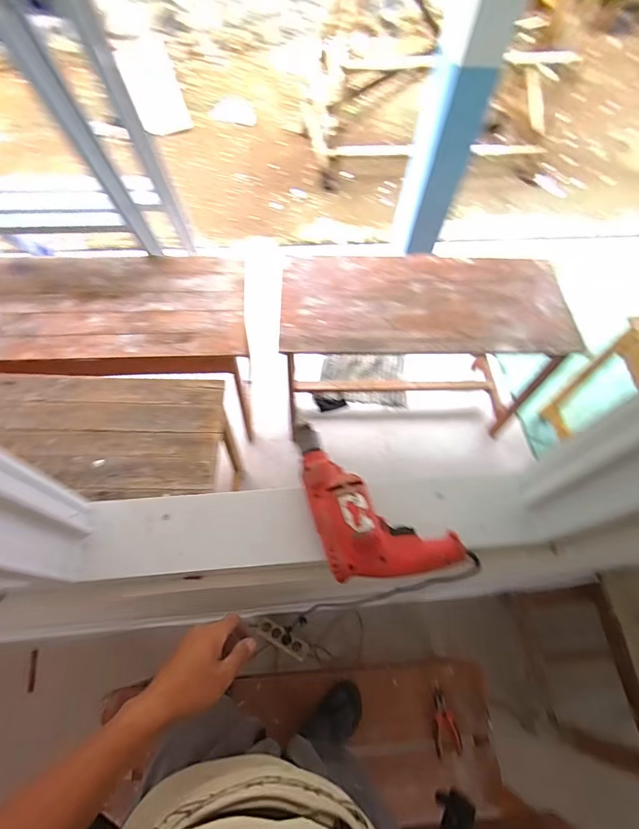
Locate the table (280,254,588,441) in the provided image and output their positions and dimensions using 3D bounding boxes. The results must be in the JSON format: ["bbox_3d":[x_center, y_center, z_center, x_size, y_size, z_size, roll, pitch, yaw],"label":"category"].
[{"bbox_3d":[0.382,-0.261,1.825,1.099,0.679,0.544,-6,63,-6],"label":"table"}]

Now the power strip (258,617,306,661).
[{"bbox_3d":[-0.140,0.876,1.598,0.209,0.052,0.063,36,66,1],"label":"power strip"}]

